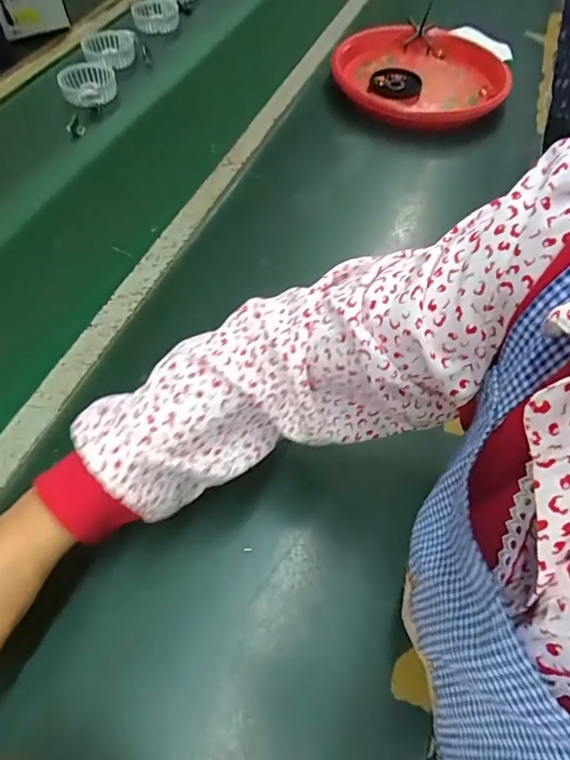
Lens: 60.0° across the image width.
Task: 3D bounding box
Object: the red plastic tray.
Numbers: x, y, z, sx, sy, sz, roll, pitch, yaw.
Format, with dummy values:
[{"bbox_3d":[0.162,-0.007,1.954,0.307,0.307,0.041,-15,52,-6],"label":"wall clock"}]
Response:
[{"bbox_3d":[0.241,-0.527,0.842,0.295,0.059,0.262,-10,56,-7],"label":"red plastic tray"}]

